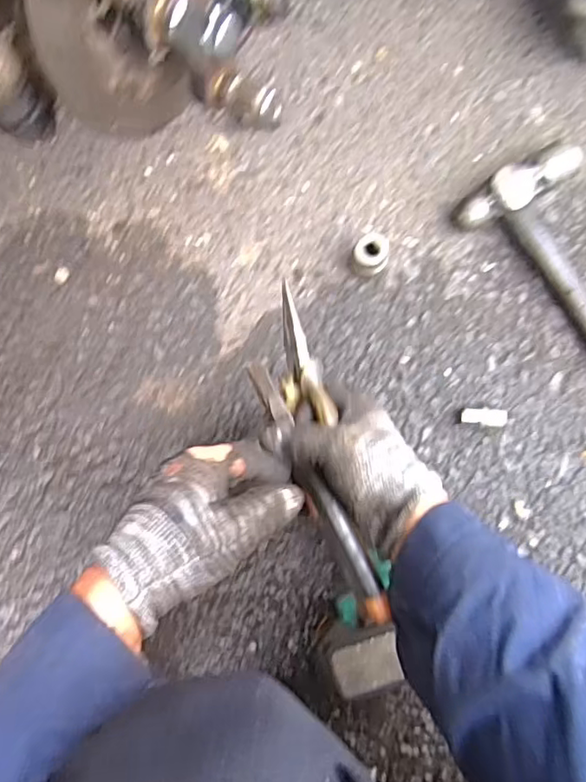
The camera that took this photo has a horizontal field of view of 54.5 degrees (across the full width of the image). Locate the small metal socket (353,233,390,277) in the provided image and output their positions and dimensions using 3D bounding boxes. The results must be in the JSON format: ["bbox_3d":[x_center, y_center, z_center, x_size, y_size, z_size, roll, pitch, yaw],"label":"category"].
[{"bbox_3d":[0.075,-0.128,0.551,0.031,0.046,0.033,0,83,3],"label":"small metal socket"}]

